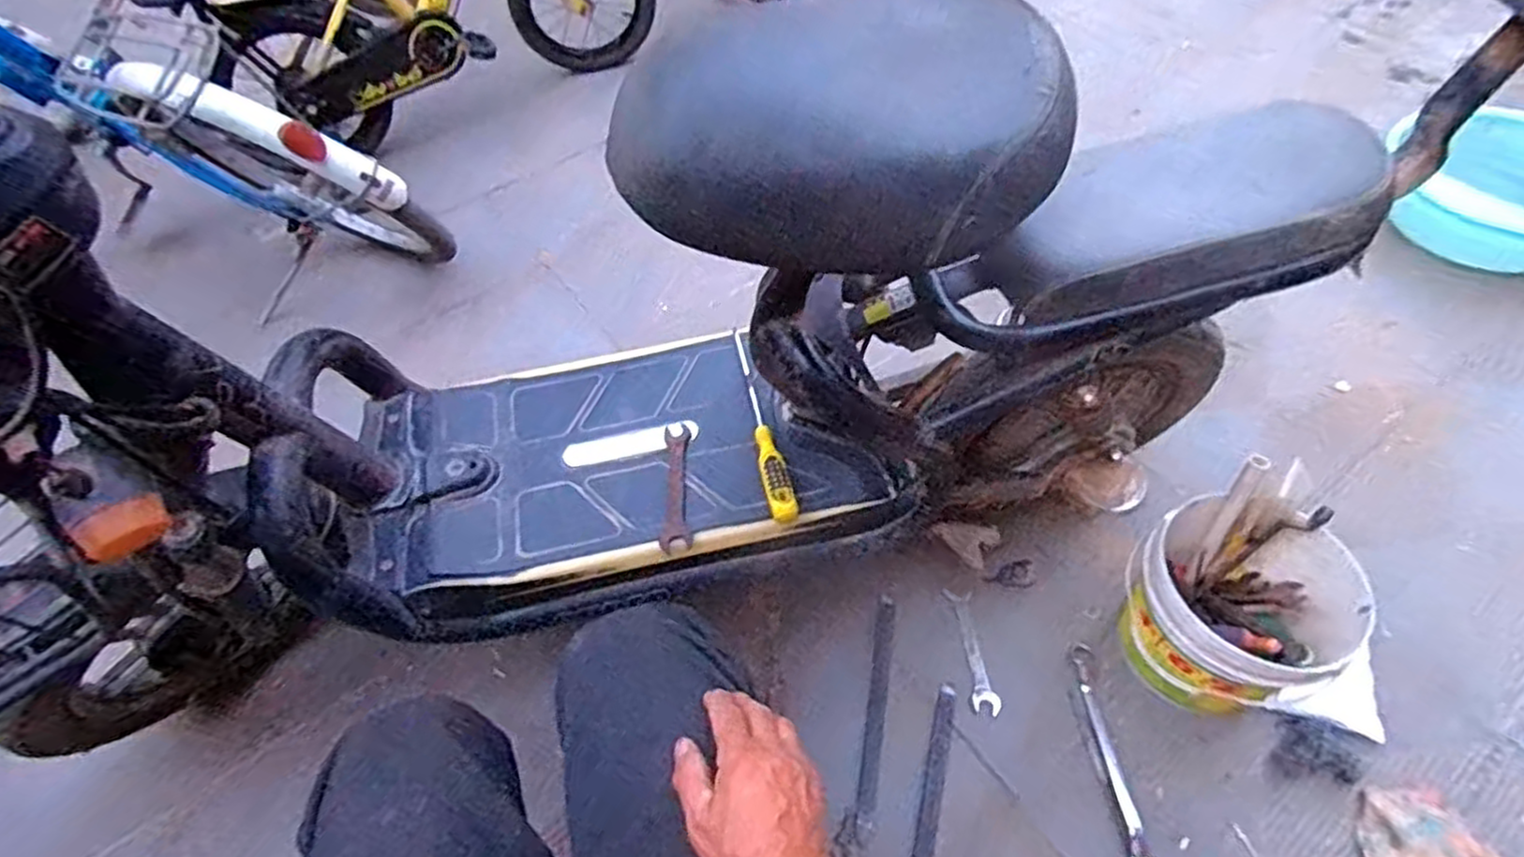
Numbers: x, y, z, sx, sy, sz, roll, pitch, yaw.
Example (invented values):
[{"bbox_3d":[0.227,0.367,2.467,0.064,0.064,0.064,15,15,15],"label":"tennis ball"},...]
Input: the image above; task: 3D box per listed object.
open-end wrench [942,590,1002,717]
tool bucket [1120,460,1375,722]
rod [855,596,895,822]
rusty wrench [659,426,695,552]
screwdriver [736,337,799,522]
[{"bbox_3d":[0.260,0.275,0.914,0.034,0.010,0.153,-7,54,-2],"label":"open-end wrench"},{"bbox_3d":[0.518,0.197,0.821,0.191,0.209,0.199,-2,54,2],"label":"tool bucket"},{"bbox_3d":[0.136,0.319,0.864,0.021,0.008,0.248,8,55,9],"label":"rod"},{"bbox_3d":[-0.086,0.058,0.740,0.030,0.007,0.134,-5,54,0],"label":"rusty wrench"},{"bbox_3d":[-0.002,-0.010,0.759,0.026,0.018,0.230,-11,54,-5],"label":"screwdriver"}]

